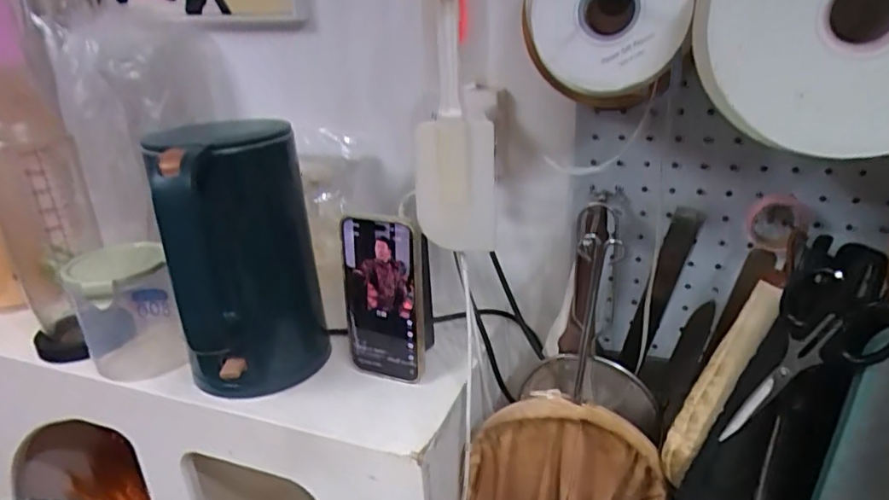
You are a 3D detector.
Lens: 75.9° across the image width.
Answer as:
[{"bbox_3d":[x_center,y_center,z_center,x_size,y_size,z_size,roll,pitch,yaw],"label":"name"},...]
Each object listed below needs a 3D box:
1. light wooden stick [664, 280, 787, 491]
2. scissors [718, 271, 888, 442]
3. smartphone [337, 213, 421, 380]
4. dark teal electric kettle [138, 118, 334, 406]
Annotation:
[{"bbox_3d":[0.222,0.110,0.463,0.018,0.179,0.031,21,10,-30],"label":"light wooden stick"},{"bbox_3d":[0.236,0.079,0.384,0.061,0.137,0.017,29,33,15],"label":"scissors"},{"bbox_3d":[-0.059,0.048,0.531,0.082,0.157,0.008,9,20,25],"label":"smartphone"},{"bbox_3d":[-0.180,0.021,0.516,0.128,0.243,0.115,-9,24,-15],"label":"dark teal electric kettle"}]

